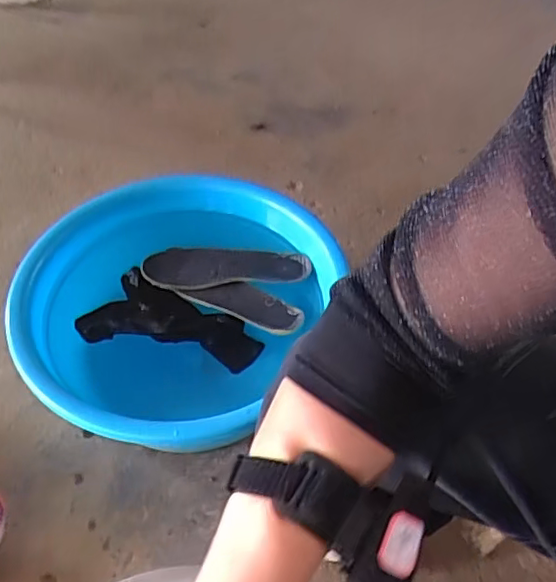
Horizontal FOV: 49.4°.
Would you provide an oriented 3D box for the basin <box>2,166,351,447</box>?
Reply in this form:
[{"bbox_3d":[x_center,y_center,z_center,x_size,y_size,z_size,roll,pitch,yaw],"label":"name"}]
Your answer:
[{"bbox_3d":[-0.153,0.026,0.925,0.410,0.165,0.447,1,49,-1],"label":"basin"}]

